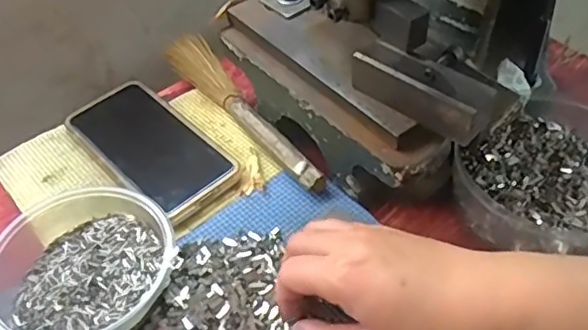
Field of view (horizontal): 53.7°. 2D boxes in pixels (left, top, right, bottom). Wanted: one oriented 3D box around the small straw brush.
[{"bbox_3d":[-0.048,-0.050,0.492,0.041,0.020,0.224,-26,51,-20],"label":"small straw brush"}]

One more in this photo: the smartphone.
[{"bbox_3d":[-0.114,-0.017,0.467,0.073,0.015,0.149,-36,55,-27],"label":"smartphone"}]

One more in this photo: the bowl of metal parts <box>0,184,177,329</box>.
[{"bbox_3d":[-0.134,0.067,0.369,0.101,0.047,0.111,-1,47,1],"label":"bowl of metal parts"}]

